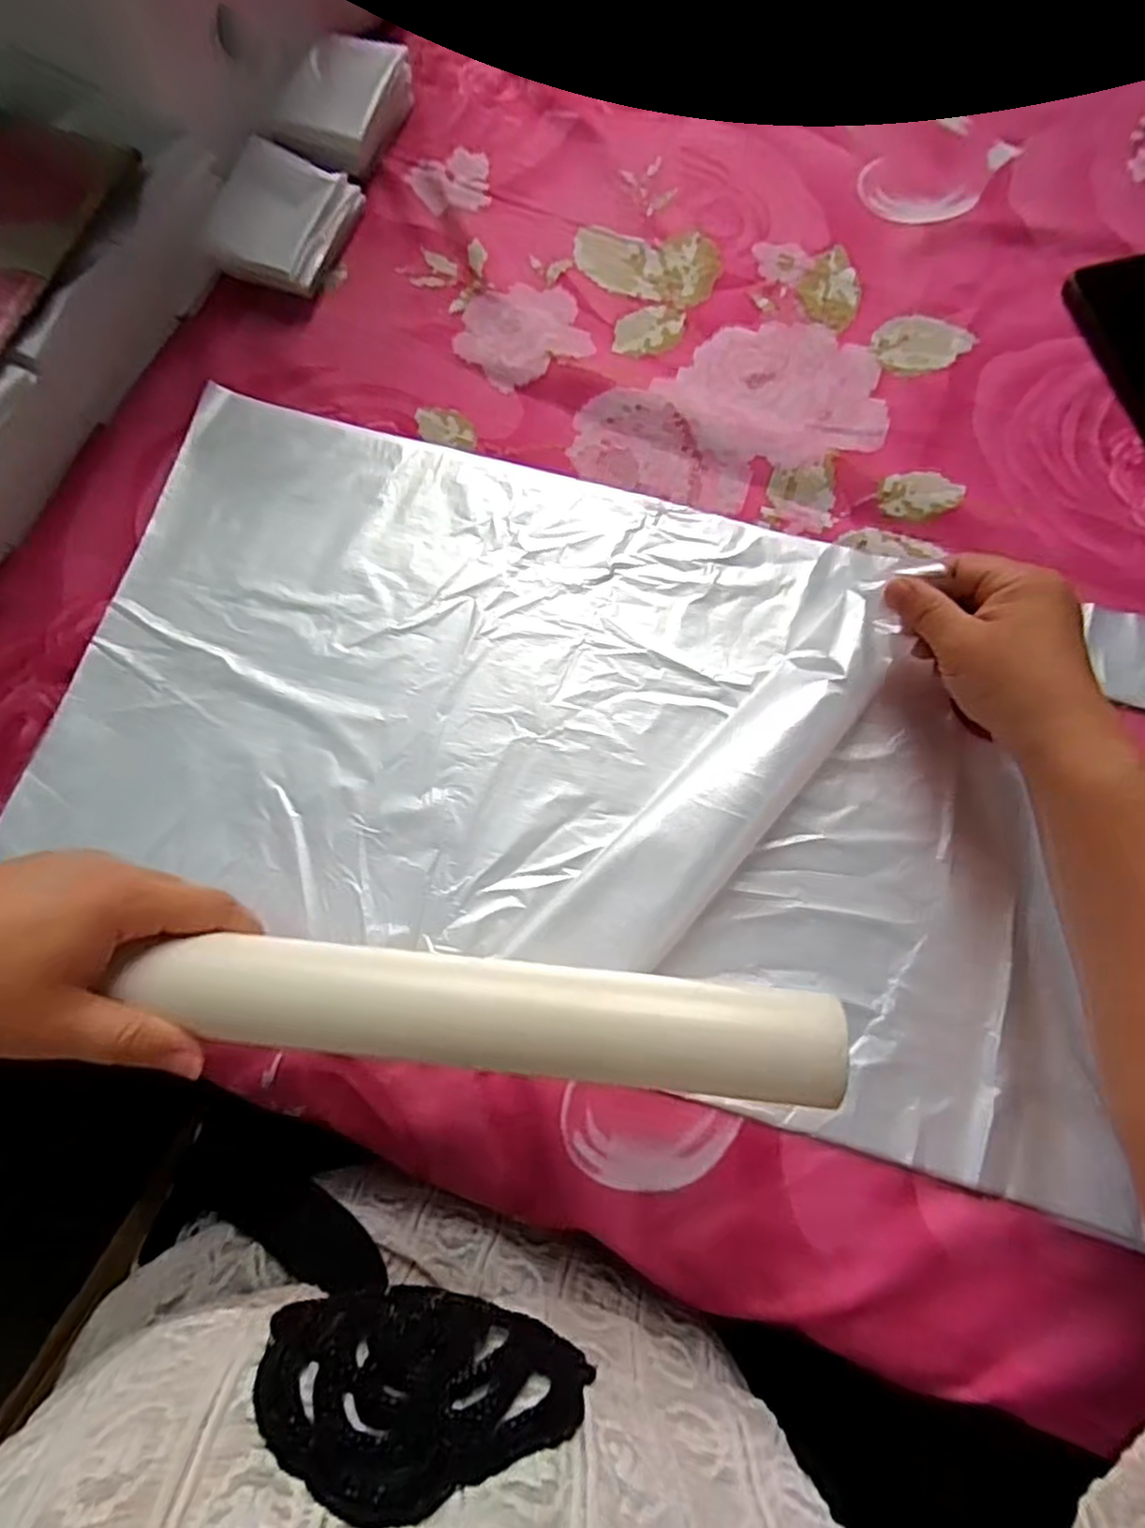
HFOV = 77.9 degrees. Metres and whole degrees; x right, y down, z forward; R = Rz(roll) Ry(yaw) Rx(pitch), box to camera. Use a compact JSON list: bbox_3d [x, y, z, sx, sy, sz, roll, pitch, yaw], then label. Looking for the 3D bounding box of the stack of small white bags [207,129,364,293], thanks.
[{"bbox_3d":[-0.185,-0.347,0.455,0.068,0.043,0.092,21,74,5],"label":"stack of small white bags"}]

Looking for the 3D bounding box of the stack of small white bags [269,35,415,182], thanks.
[{"bbox_3d":[-0.154,-0.439,0.483,0.069,0.038,0.101,16,74,4],"label":"stack of small white bags"}]

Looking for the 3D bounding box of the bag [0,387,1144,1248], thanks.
[{"bbox_3d":[0.013,-0.014,0.366,0.538,0.032,0.287,17,75,6],"label":"bag"}]

